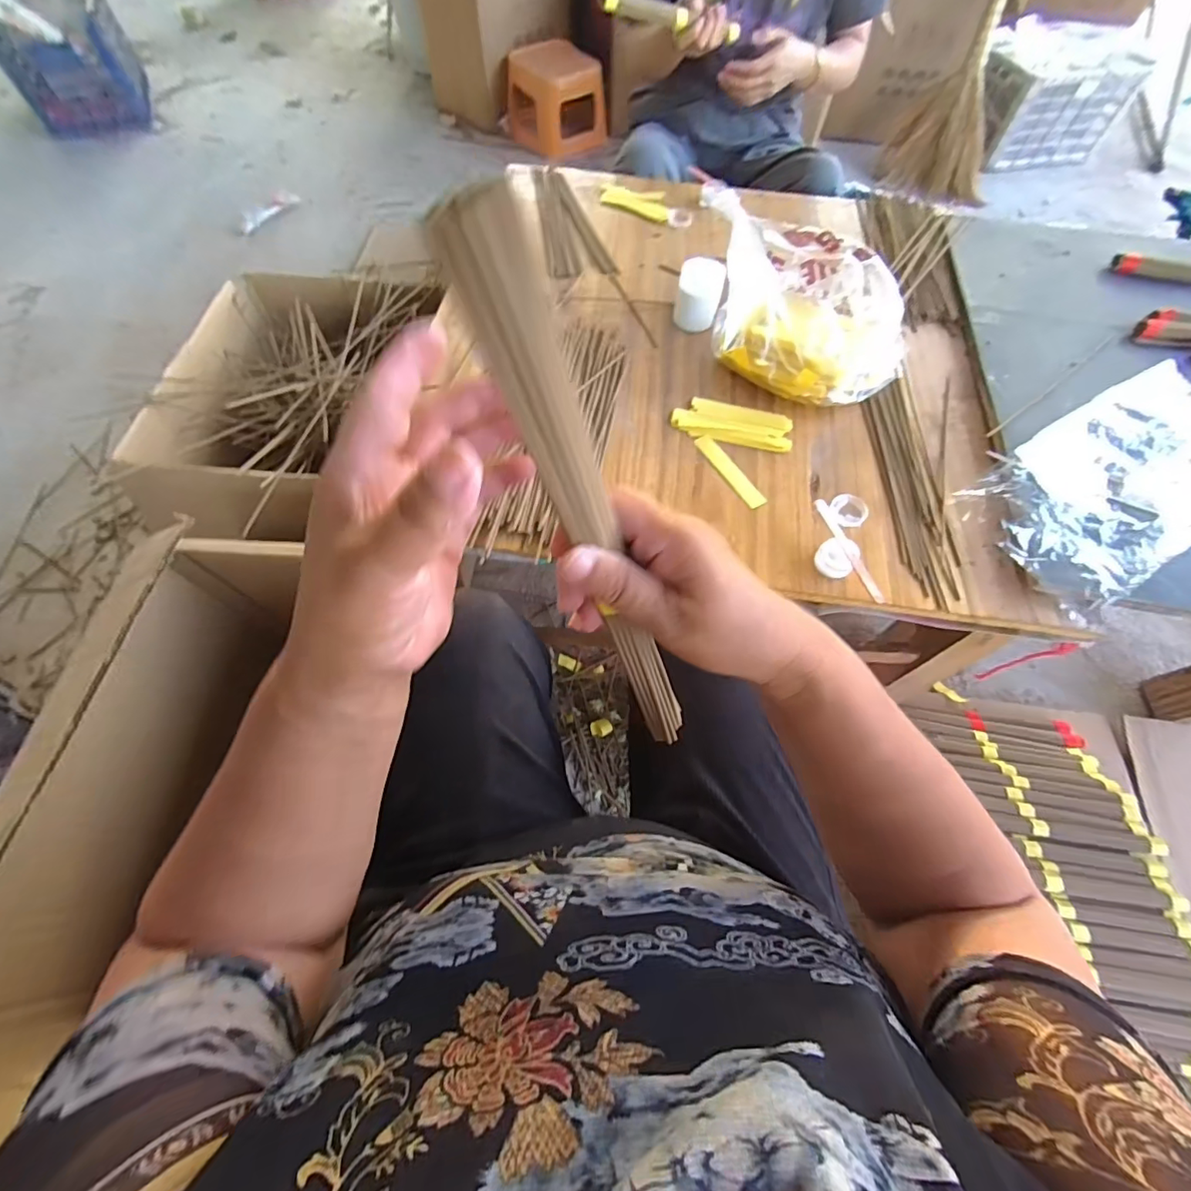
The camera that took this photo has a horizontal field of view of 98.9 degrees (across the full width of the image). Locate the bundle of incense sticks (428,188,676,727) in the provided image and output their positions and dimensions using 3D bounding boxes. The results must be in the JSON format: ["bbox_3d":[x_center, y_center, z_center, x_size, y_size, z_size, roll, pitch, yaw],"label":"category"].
[{"bbox_3d":[0.009,-0.006,0.247,0.025,0.315,0.032,18,62,27],"label":"bundle of incense sticks"}]

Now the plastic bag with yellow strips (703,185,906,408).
[{"bbox_3d":[0.267,-0.367,0.636,0.233,0.106,0.271,-9,64,-7],"label":"plastic bag with yellow strips"}]

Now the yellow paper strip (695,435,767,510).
[{"bbox_3d":[0.152,-0.143,0.578,0.020,0.004,0.111,-26,67,-14],"label":"yellow paper strip"}]

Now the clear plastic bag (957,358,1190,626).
[{"bbox_3d":[0.585,-0.133,0.560,0.378,0.044,0.169,-29,68,-16],"label":"clear plastic bag"}]

